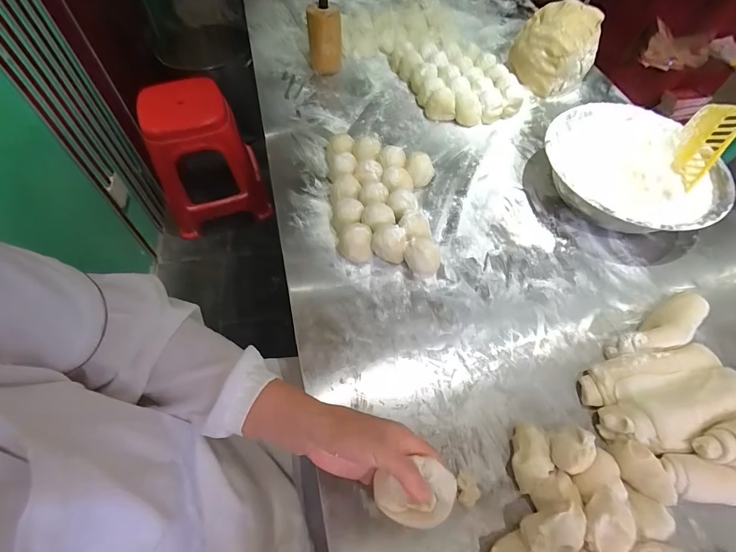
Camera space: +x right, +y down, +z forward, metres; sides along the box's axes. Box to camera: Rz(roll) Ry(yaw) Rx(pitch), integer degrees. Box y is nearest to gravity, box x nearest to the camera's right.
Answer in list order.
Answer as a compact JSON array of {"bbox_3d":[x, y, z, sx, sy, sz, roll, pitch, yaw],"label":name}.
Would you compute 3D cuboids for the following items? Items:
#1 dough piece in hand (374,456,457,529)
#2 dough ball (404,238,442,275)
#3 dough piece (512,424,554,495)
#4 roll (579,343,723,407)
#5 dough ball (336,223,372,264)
[{"bbox_3d":[0.045,0.208,0.343,0.076,0.026,0.055,-3,58,-3],"label":"dough piece in hand"},{"bbox_3d":[0.080,-0.026,0.529,0.051,0.053,0.040,14,59,7],"label":"dough ball"},{"bbox_3d":[0.183,0.207,0.408,0.040,0.036,0.065,6,58,2],"label":"dough piece"},{"bbox_3d":[0.355,0.124,0.456,0.169,0.044,0.049,-12,59,-9],"label":"roll"},{"bbox_3d":[-0.021,-0.050,0.539,0.049,0.053,0.042,-4,58,-4],"label":"dough ball"}]

